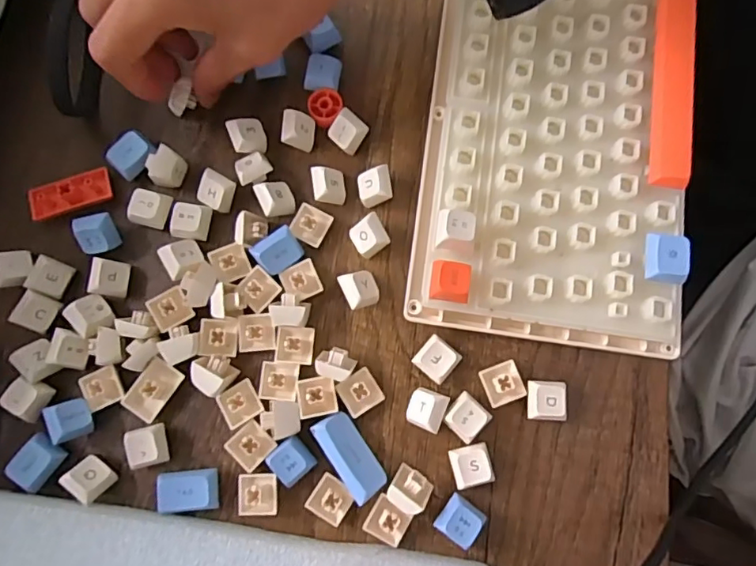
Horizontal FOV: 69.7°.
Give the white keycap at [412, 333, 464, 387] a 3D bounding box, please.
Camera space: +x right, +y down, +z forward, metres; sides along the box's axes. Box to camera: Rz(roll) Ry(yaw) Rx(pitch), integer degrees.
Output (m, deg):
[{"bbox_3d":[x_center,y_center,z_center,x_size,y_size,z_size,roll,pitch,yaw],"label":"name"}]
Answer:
[{"bbox_3d":[0.028,0.037,0.263,0.019,0.013,0.018,40,82,9],"label":"white keycap"}]

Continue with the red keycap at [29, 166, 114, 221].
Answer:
[{"bbox_3d":[-0.163,-0.047,0.287,0.041,0.010,0.018,-19,78,-3],"label":"red keycap"}]

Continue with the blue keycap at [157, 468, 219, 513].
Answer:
[{"bbox_3d":[-0.088,0.097,0.253,0.028,0.009,0.018,-4,78,0],"label":"blue keycap"}]

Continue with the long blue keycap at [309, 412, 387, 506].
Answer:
[{"bbox_3d":[-0.013,0.080,0.251,0.018,0.007,0.041,-34,79,-6],"label":"long blue keycap"}]

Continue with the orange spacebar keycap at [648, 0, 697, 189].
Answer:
[{"bbox_3d":[0.148,-0.103,0.274,0.019,0.011,0.114,8,78,3],"label":"orange spacebar keycap"}]

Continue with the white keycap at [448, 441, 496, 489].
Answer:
[{"bbox_3d":[0.043,0.085,0.254,0.018,0.012,0.018,-13,78,-2],"label":"white keycap"}]

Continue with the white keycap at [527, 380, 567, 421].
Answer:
[{"bbox_3d":[0.080,0.056,0.259,0.018,0.010,0.018,3,78,2],"label":"white keycap"}]

